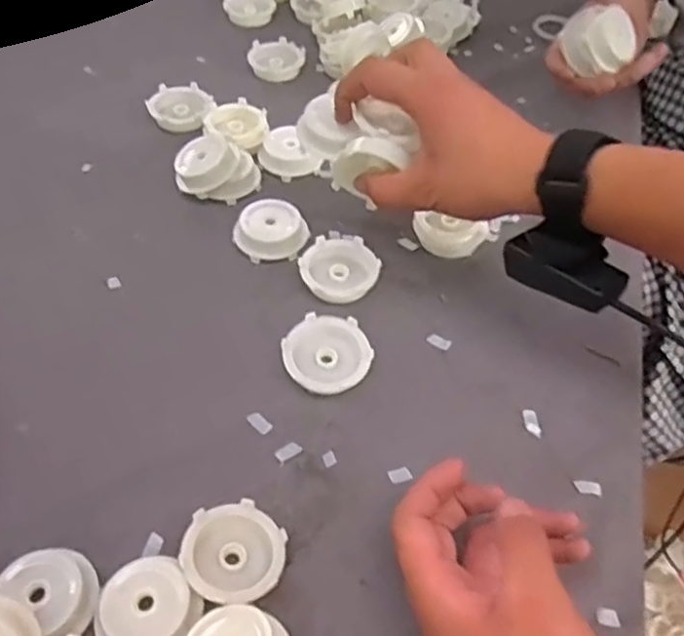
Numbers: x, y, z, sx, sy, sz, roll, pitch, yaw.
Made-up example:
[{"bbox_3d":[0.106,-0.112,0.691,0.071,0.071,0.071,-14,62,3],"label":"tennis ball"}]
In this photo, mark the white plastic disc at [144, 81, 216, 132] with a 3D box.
[{"bbox_3d":[-0.151,-0.198,0.623,0.059,0.020,0.060,2,51,-2],"label":"white plastic disc"}]

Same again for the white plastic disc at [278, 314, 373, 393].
[{"bbox_3d":[-0.010,0.026,0.446,0.058,0.021,0.055,2,51,-2],"label":"white plastic disc"}]

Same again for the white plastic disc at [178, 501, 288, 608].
[{"bbox_3d":[-0.058,0.130,0.360,0.053,0.025,0.053,2,51,-2],"label":"white plastic disc"}]

